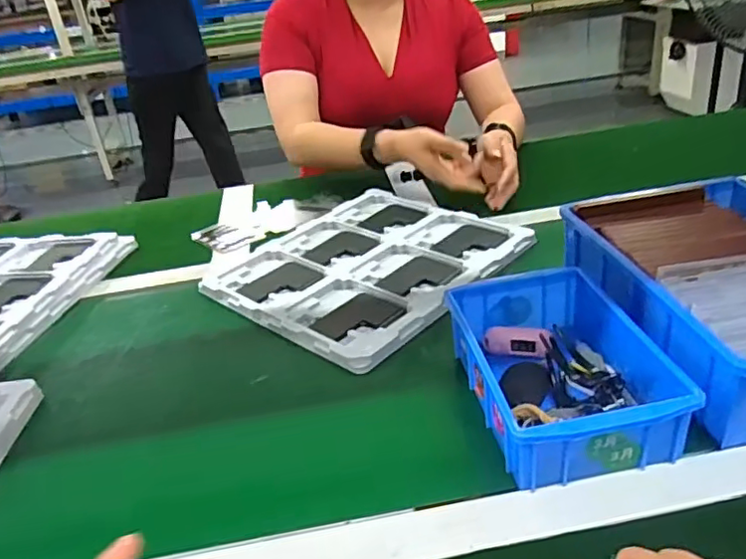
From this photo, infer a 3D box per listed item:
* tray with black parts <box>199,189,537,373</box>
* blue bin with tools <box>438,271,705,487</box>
[{"bbox_3d":[-0.012,-0.027,0.744,0.292,0.016,0.329,20,39,40],"label":"tray with black parts"},{"bbox_3d":[0.148,0.076,0.504,0.130,0.078,0.196,-9,29,-5],"label":"blue bin with tools"}]

